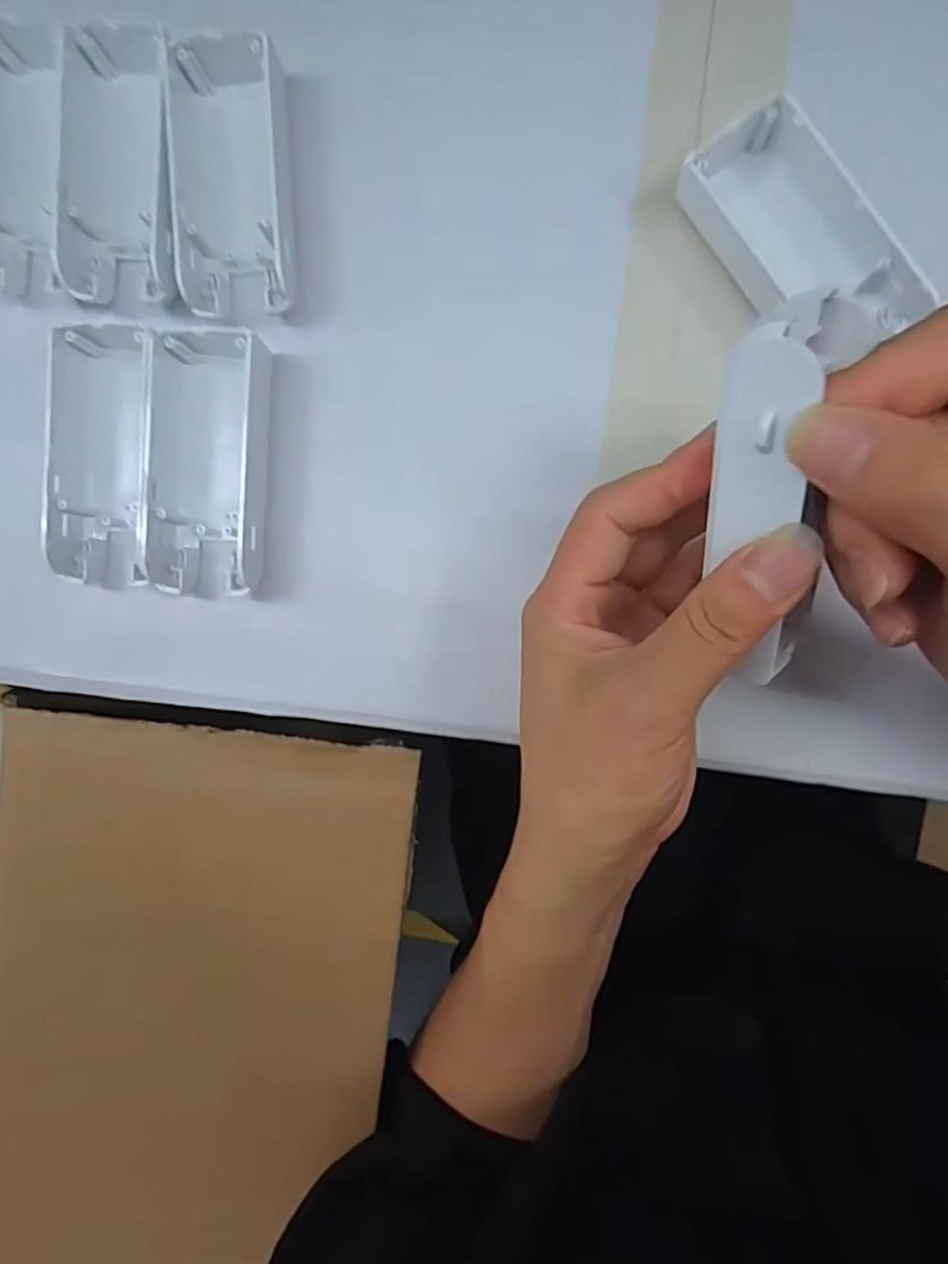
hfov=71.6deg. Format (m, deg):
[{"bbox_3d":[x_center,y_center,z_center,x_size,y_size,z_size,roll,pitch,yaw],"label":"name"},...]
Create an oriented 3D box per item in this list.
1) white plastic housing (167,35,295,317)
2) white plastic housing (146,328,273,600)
[{"bbox_3d":[-0.105,-0.191,0.282,0.047,0.026,0.105,-2,89,6],"label":"white plastic housing"},{"bbox_3d":[-0.113,-0.071,0.284,0.045,0.030,0.108,1,89,6],"label":"white plastic housing"}]

